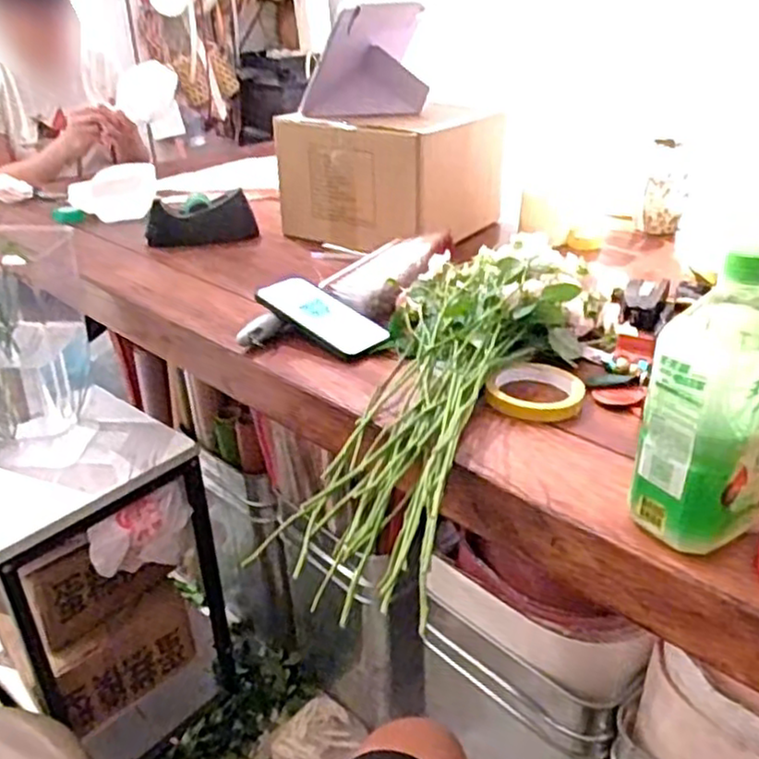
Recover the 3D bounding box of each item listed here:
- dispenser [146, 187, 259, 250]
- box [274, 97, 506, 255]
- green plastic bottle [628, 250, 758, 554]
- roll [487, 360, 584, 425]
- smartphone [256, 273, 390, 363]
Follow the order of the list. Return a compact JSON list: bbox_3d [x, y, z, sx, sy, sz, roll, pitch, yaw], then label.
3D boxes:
[{"bbox_3d":[-0.291,-0.259,1.183,0.174,0.073,0.048,-7,30,-8],"label":"dispenser"},{"bbox_3d":[0.021,-0.345,1.184,0.285,0.177,0.266,17,35,30],"label":"box"},{"bbox_3d":[0.238,0.018,0.503,0.093,0.199,0.069,-15,32,-21],"label":"green plastic bottle"},{"bbox_3d":[0.154,0.012,0.714,0.090,0.016,0.087,-2,30,1],"label":"roll"},{"bbox_3d":[-0.070,-0.077,0.856,0.167,0.012,0.089,31,40,26],"label":"smartphone"}]

